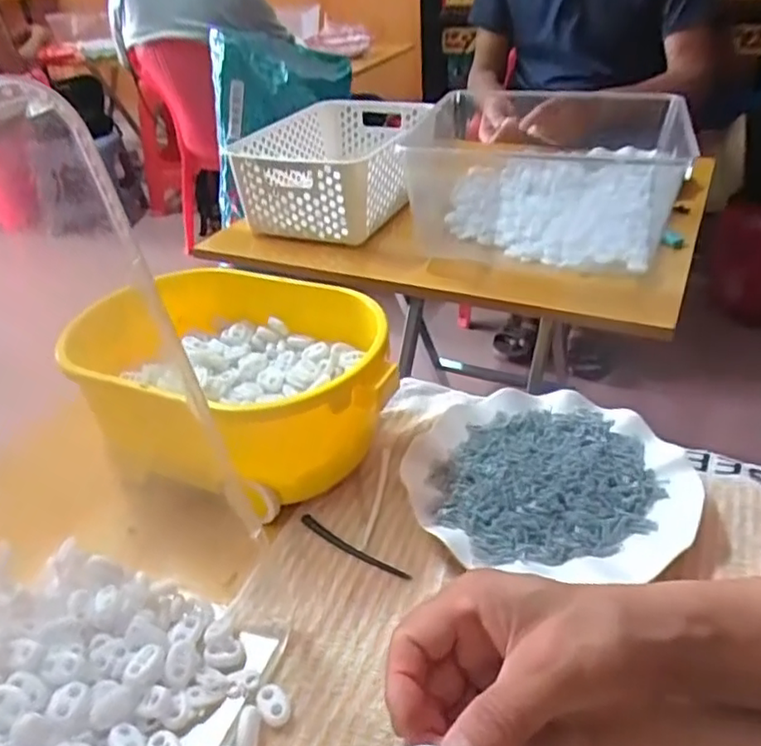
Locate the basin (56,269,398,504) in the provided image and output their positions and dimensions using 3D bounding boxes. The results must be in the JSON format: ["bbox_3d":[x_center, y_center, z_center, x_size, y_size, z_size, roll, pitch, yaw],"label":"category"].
[{"bbox_3d":[-0.101,0.011,0.493,0.241,0.105,0.161,14,38,25],"label":"basin"}]

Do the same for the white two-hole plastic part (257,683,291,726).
[{"bbox_3d":[-0.055,0.170,0.334,0.021,0.004,0.015,38,44,25],"label":"white two-hole plastic part"}]

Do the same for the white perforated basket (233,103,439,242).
[{"bbox_3d":[-0.059,-0.291,0.932,0.213,0.116,0.316,5,35,13],"label":"white perforated basket"}]

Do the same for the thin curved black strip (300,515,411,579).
[{"bbox_3d":[-0.019,0.111,0.419,0.086,0.004,0.011,21,41,32],"label":"thin curved black strip"}]

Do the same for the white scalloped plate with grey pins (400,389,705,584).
[{"bbox_3d":[0.114,0.071,0.451,0.183,0.023,0.160,-1,34,5],"label":"white scalloped plate with grey pins"}]

